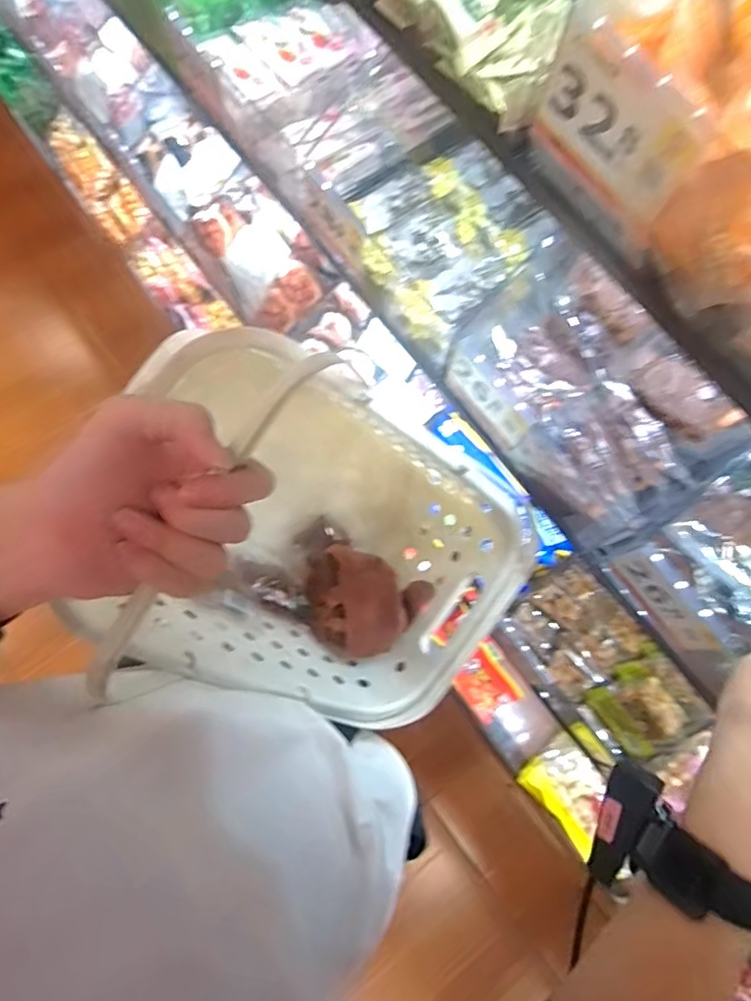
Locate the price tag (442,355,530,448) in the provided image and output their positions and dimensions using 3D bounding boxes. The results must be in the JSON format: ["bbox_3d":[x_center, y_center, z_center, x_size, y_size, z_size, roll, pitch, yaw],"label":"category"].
[{"bbox_3d":[0.095,-0.085,0.505,0.010,0.038,0.089,-37,77,-13],"label":"price tag"}]

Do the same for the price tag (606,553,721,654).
[{"bbox_3d":[0.231,0.084,0.470,0.007,0.042,0.089,-33,78,-28],"label":"price tag"}]

